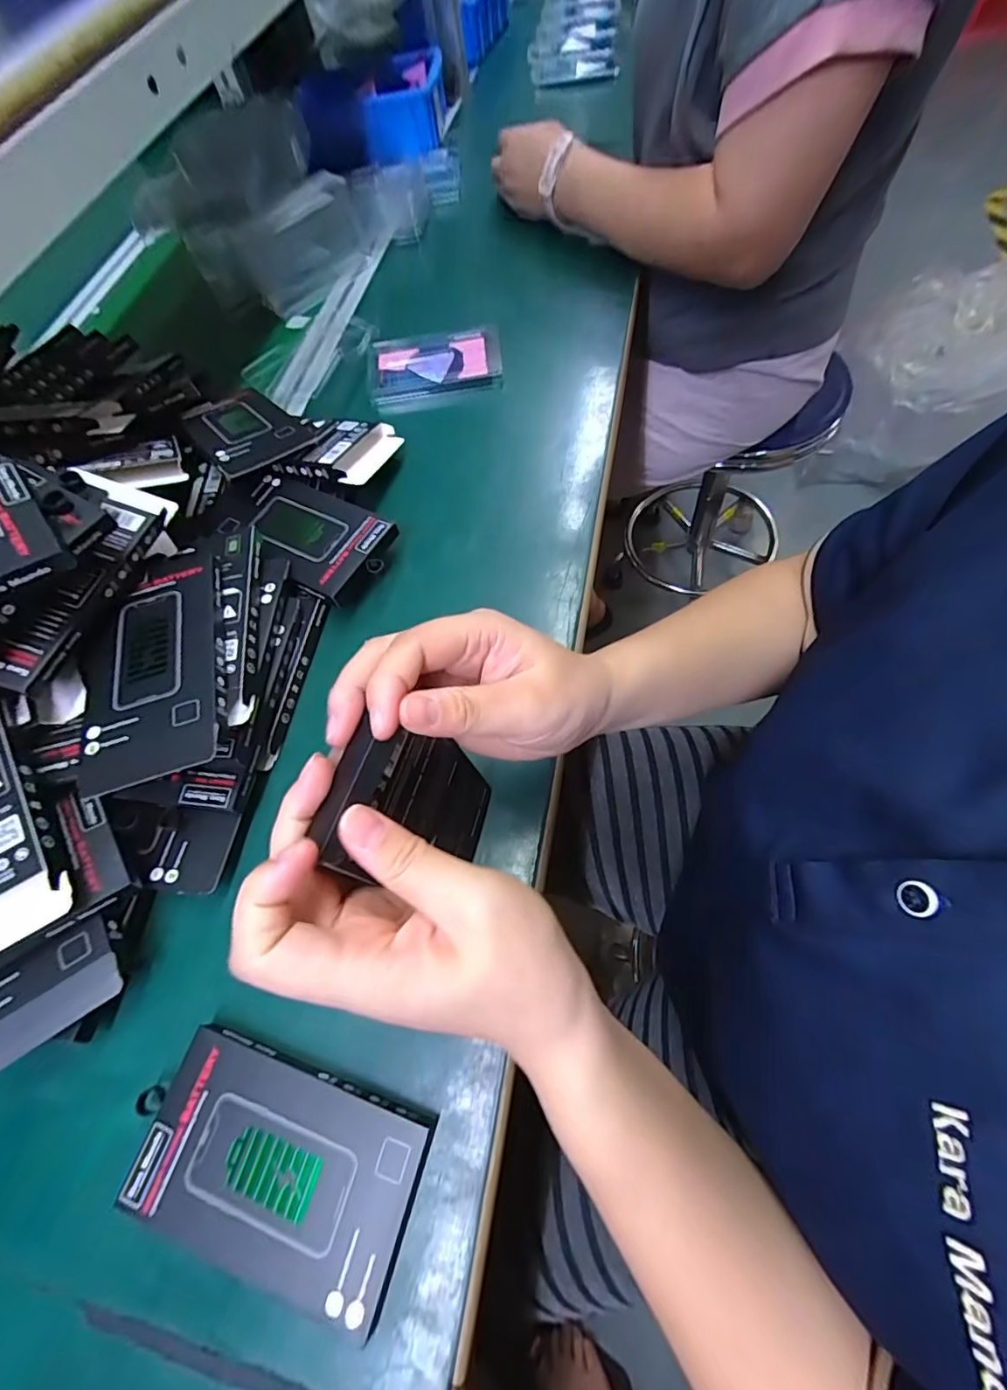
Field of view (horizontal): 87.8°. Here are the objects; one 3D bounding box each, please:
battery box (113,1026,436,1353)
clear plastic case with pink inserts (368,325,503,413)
[{"bbox_3d":[-0.111,0.222,0.249,0.137,0.012,0.082,16,67,8],"label":"battery box"},{"bbox_3d":[-0.068,-0.324,0.512,0.130,0.018,0.093,-6,64,6],"label":"clear plastic case with pink inserts"}]

